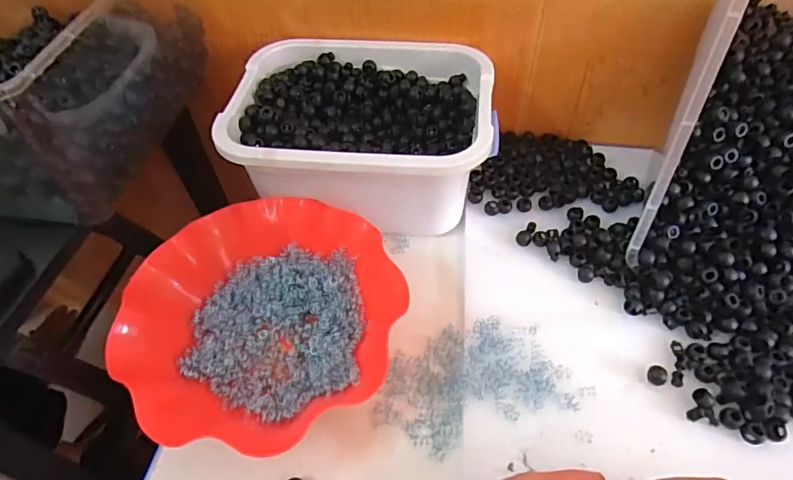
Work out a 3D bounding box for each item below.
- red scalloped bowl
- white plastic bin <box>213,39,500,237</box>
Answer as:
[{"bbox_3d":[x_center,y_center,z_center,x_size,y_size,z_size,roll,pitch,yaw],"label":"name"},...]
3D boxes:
[{"bbox_3d":[-0.110,0.065,0.424,0.217,0.057,0.211,-2,55,2],"label":"red scalloped bowl"},{"bbox_3d":[-0.034,-0.116,0.520,0.242,0.106,0.184,-2,55,2],"label":"white plastic bin"}]

